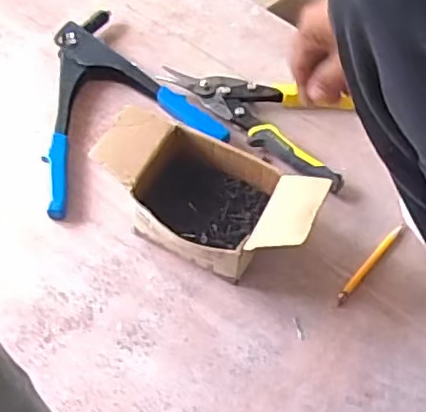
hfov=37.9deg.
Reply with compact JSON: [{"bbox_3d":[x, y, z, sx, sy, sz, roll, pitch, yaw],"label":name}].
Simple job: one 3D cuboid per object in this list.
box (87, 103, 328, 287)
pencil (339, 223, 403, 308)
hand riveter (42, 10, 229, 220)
[{"bbox_3d":[-0.010,-0.005,0.614,0.216,0.111,0.111,21,62,9],"label":"box"},{"bbox_3d":[0.162,0.060,0.643,0.012,0.009,0.112,38,67,18],"label":"pencil"},{"bbox_3d":[-0.136,-0.124,0.721,0.207,0.031,0.231,-28,65,-16],"label":"hand riveter"}]

